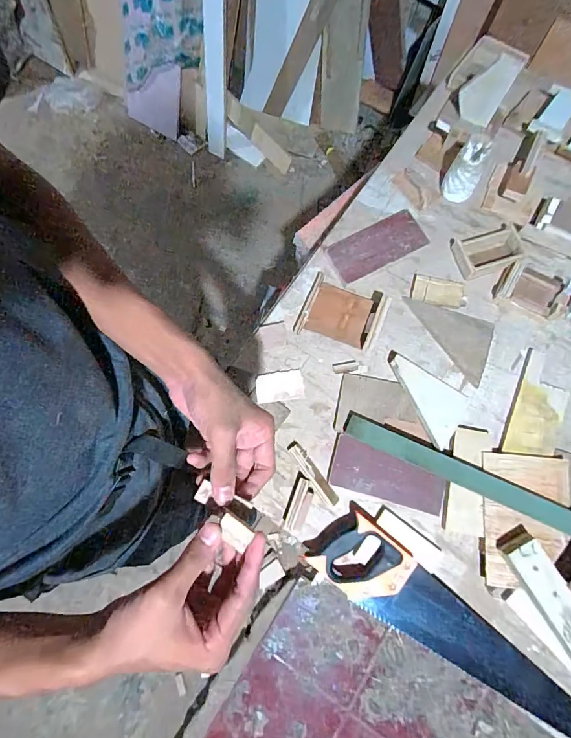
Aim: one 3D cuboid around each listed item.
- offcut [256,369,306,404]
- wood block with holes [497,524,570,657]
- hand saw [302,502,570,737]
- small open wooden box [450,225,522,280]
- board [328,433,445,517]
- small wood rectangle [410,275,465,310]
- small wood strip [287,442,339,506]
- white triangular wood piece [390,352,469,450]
[{"bbox_3d":[-0.012,0.034,0.708,0.089,0.004,0.057,-8,75,0],"label":"offcut"},{"bbox_3d":[0.412,0.358,0.561,0.061,0.036,0.222,-28,75,-4],"label":"wood block with holes"},{"bbox_3d":[0.272,0.435,0.574,0.521,0.037,0.120,40,80,12],"label":"hand saw"},{"bbox_3d":[0.391,-0.231,0.721,0.118,0.025,0.083,-18,75,-3],"label":"small open wooden box"},{"bbox_3d":[0.175,0.184,0.642,0.189,0.006,0.084,16,85,9],"label":"board"},{"bbox_3d":[0.295,-0.151,0.727,0.095,0.009,0.055,13,76,6],"label":"small wood rectangle"},{"bbox_3d":[0.048,0.185,0.660,0.025,0.021,0.124,-35,76,-7],"label":"small wood strip"},{"bbox_3d":[0.267,0.044,0.670,0.091,0.019,0.171,-25,75,-5],"label":"white triangular wood piece"}]

